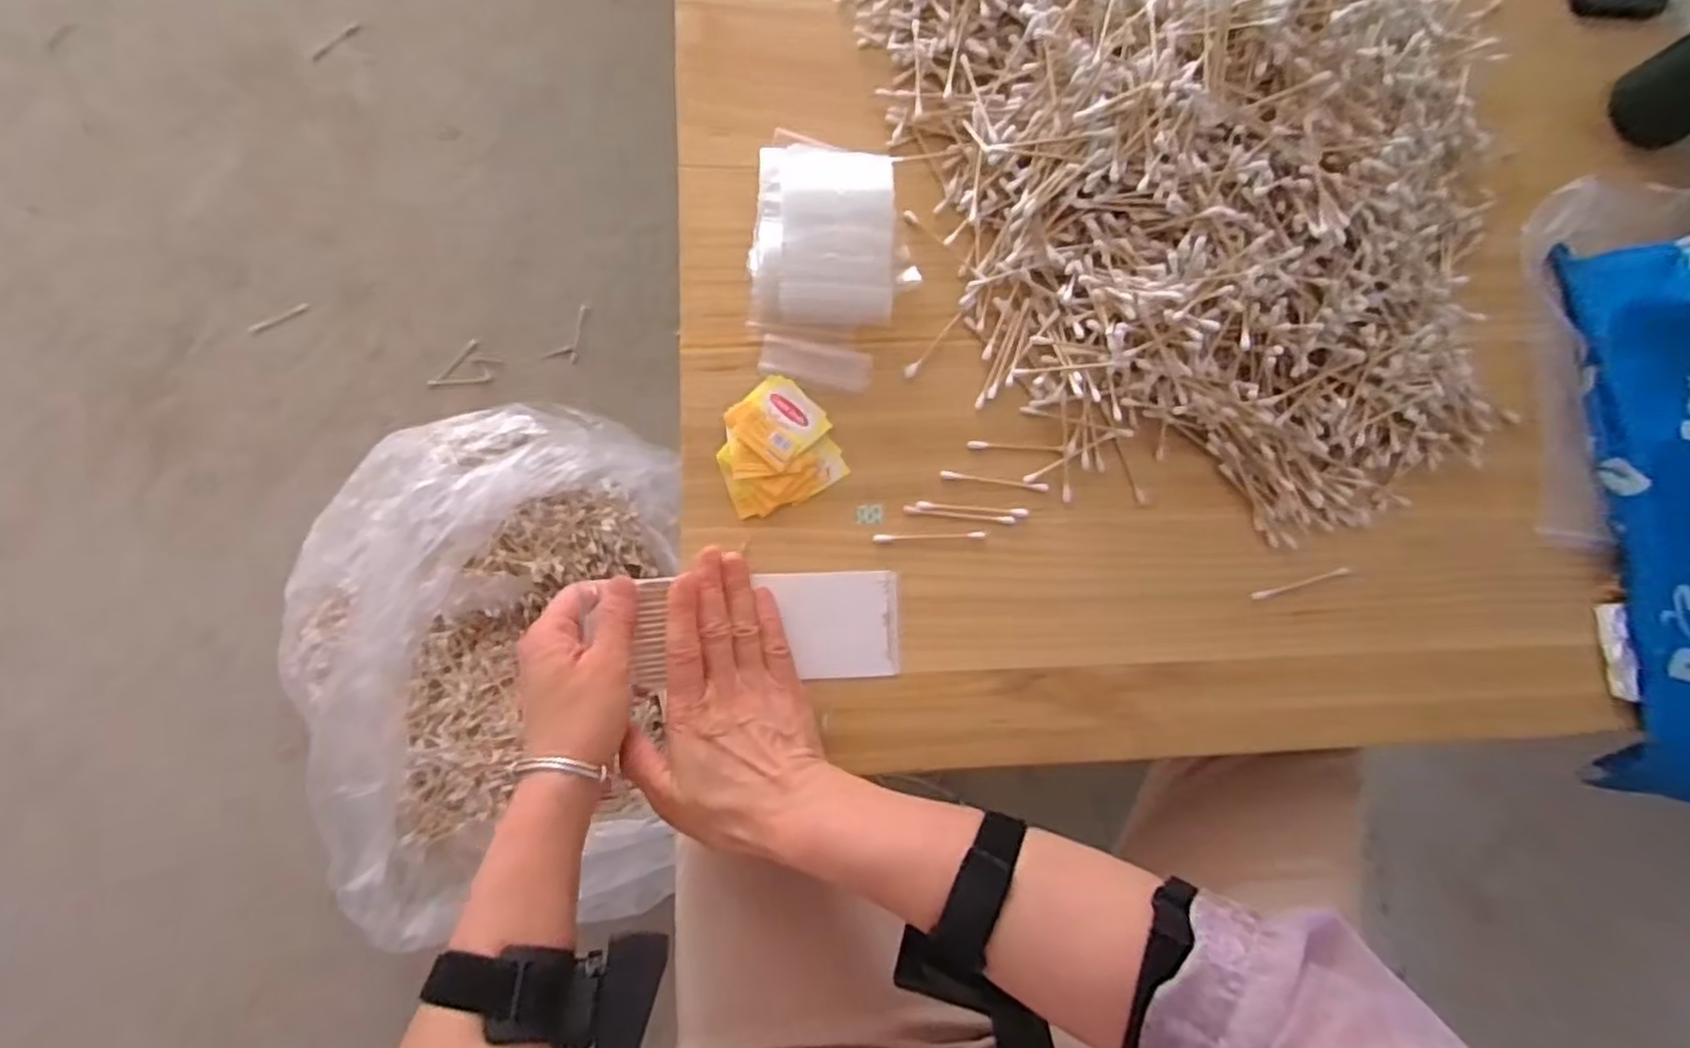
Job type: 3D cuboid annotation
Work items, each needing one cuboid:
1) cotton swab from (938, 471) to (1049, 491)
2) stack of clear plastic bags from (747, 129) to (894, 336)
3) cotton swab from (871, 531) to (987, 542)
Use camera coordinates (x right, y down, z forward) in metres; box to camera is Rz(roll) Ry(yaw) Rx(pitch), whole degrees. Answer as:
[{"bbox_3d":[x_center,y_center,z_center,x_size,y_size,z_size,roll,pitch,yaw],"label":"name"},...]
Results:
[{"bbox_3d":[0.091,-0.026,0.459,0.066,0.004,0.005,7,82,-5],"label":"cotton swab"},{"bbox_3d":[-0.013,-0.178,0.451,0.085,0.036,0.125,-1,83,-6],"label":"stack of clear plastic bags"},{"bbox_3d":[0.051,0.007,0.450,0.067,0.004,0.005,-2,83,-6],"label":"cotton swab"}]

